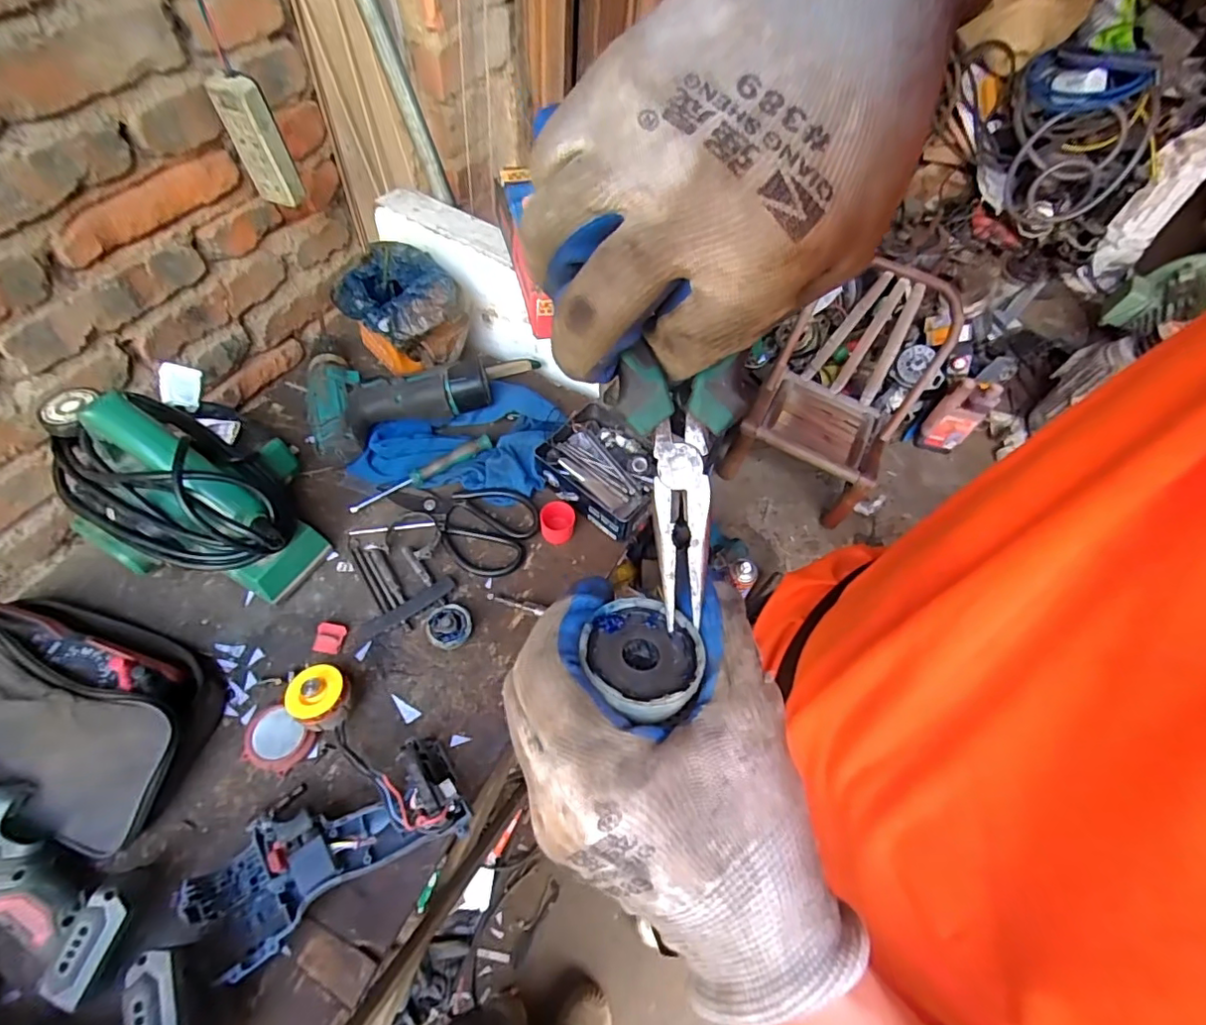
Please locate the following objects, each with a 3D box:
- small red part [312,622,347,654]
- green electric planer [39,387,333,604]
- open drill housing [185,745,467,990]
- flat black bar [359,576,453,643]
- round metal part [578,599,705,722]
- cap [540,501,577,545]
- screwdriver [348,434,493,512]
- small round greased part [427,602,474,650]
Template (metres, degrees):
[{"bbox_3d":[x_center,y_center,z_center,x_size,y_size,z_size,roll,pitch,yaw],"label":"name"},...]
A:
[{"bbox_3d":[-0.253,0.116,0.522,0.023,0.009,0.026,8,57,1],"label":"small red part"},{"bbox_3d":[-0.382,-0.023,0.512,0.220,0.169,0.141,6,57,-1],"label":"green electric planer"},{"bbox_3d":[-0.205,0.244,0.424,0.186,0.054,0.096,-26,63,-19],"label":"open drill housing"},{"bbox_3d":[-0.188,0.092,0.546,0.096,0.010,0.018,-31,64,-22],"label":"flat black bar"},{"bbox_3d":[0.013,0.053,0.196,0.037,0.020,0.045,11,40,6],"label":"round metal part"},{"bbox_3d":[-0.047,0.012,0.590,0.035,0.027,0.040,6,57,-1],"label":"cap"},{"bbox_3d":[-0.195,-0.043,0.615,0.163,0.017,0.018,-29,64,-21],"label":"screwdriver"},{"bbox_3d":[-0.146,0.108,0.538,0.040,0.024,0.040,2,57,-3],"label":"small round greased part"}]

